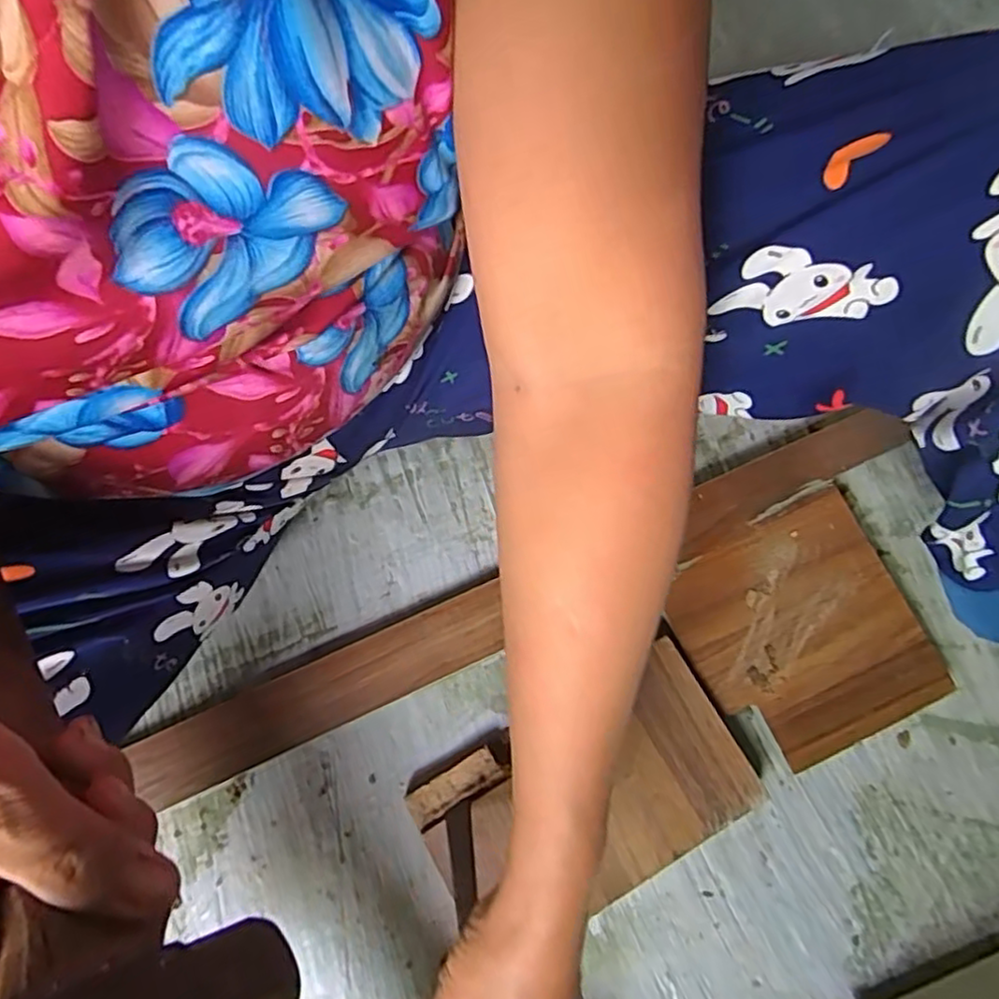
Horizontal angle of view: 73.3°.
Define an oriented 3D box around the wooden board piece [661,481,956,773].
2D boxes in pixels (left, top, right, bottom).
[{"bbox_3d":[0.223,0.098,0.496,0.162,0.023,0.167,-28,77,-10],"label":"wooden board piece"}]

